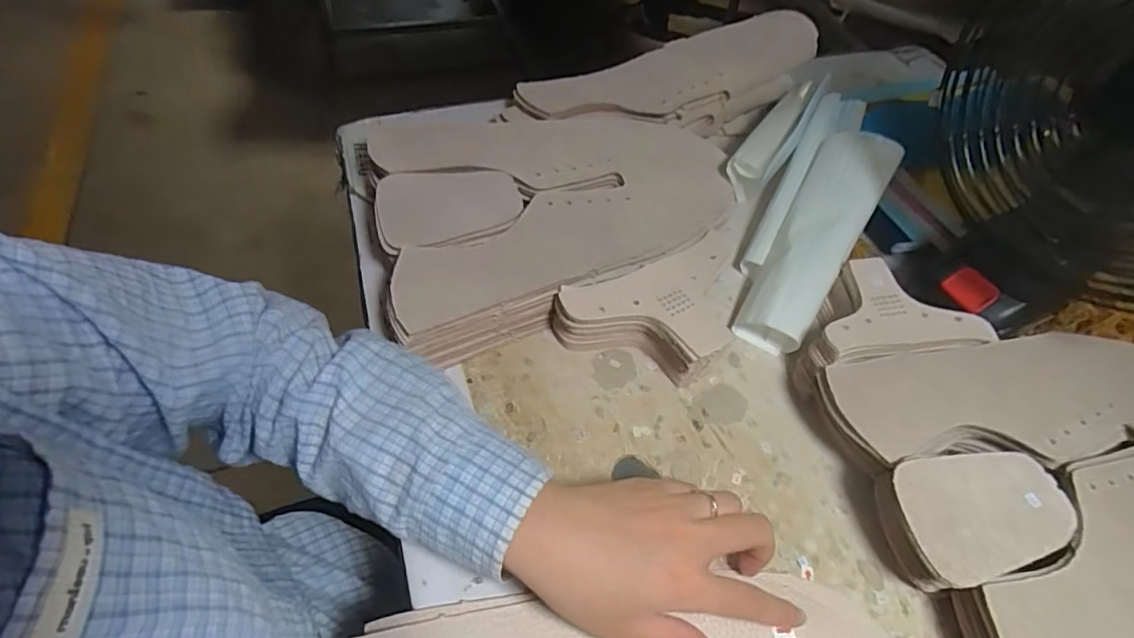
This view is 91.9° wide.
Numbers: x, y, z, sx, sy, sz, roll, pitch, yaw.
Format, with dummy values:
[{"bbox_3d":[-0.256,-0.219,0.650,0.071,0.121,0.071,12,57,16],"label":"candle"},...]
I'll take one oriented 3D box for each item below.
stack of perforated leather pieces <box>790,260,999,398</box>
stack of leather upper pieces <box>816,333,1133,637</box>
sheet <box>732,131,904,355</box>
[{"bbox_3d":[0.218,0.005,0.399,0.126,0.055,0.080,-7,55,-10],"label":"stack of perforated leather pieces"},{"bbox_3d":[0.303,0.103,0.335,0.250,0.056,0.188,-10,56,-12],"label":"stack of leather upper pieces"},{"bbox_3d":[0.198,-0.068,0.431,0.052,0.033,0.205,29,71,16],"label":"sheet"}]

